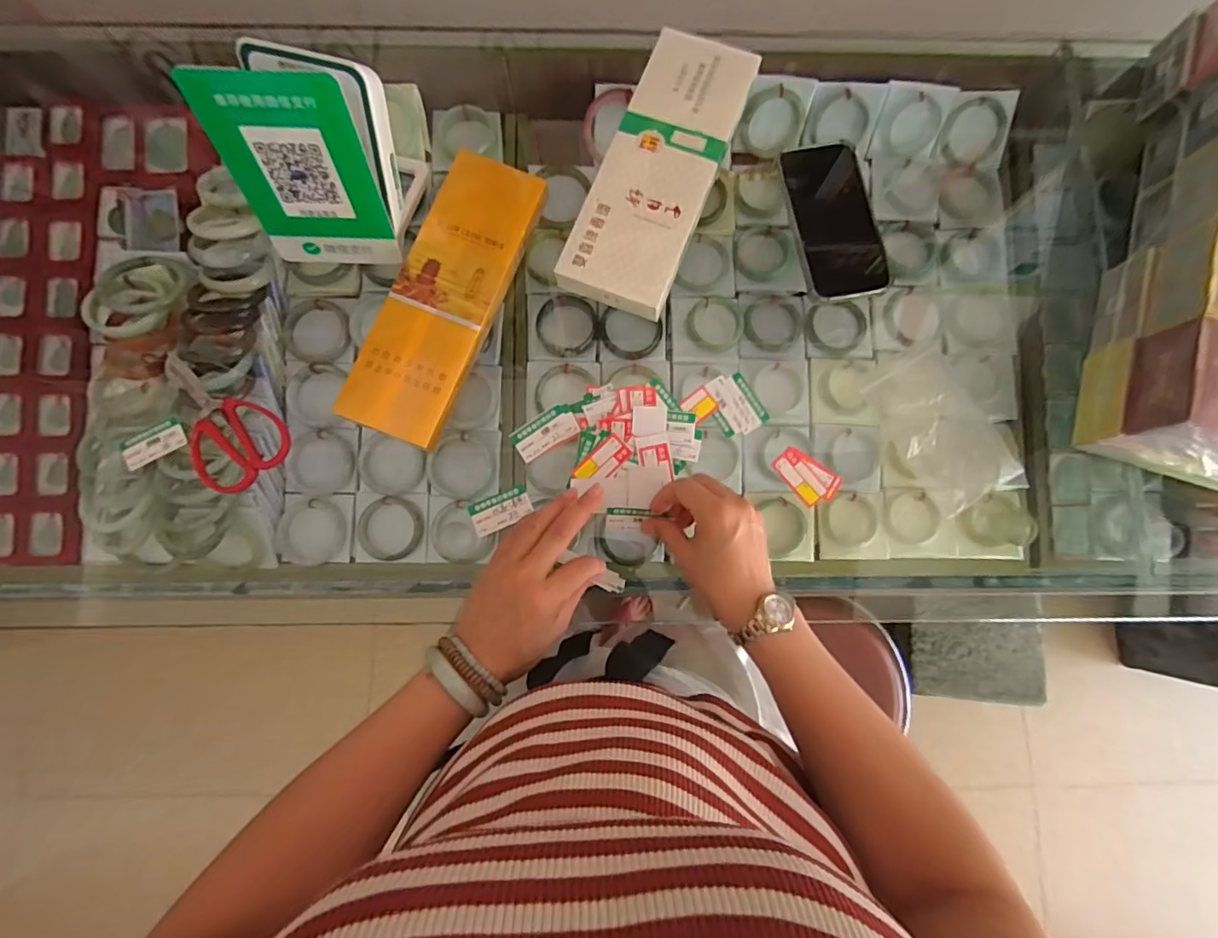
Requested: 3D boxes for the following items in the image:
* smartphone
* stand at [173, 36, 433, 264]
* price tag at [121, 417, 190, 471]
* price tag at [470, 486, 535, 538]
[{"bbox_3d":[0.218,-0.238,0.514,0.078,0.012,0.157,-9,79,1],"label":"smartphone"},{"bbox_3d":[-0.241,-0.254,0.443,0.128,0.147,0.097,4,81,-1],"label":"stand"},{"bbox_3d":[-0.410,-0.023,0.482,0.054,0.007,0.026,-34,100,-13],"label":"price tag"},{"bbox_3d":[-0.096,0.038,0.478,0.054,0.004,0.030,-21,79,-5],"label":"price tag"}]

